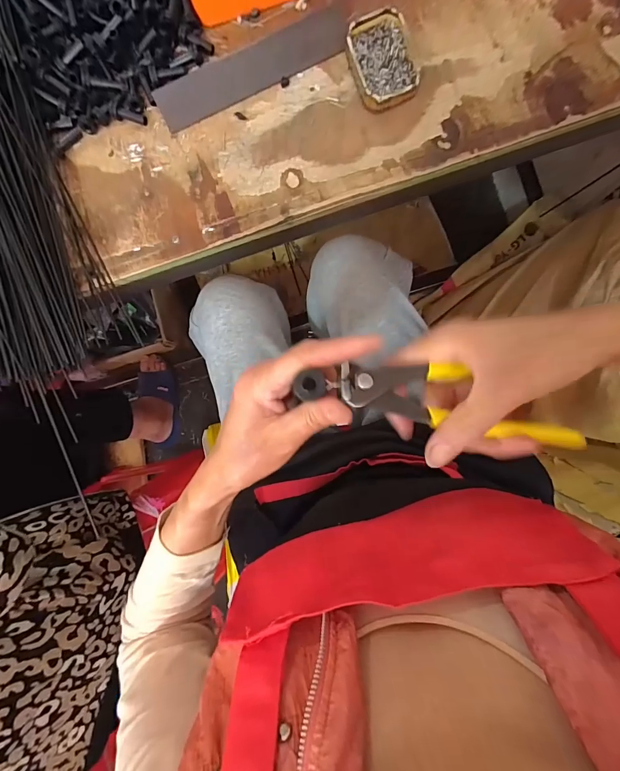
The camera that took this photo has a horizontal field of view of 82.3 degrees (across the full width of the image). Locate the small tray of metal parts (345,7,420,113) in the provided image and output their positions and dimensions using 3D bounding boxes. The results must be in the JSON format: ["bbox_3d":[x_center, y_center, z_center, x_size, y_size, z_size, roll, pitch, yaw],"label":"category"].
[{"bbox_3d":[0.076,-0.340,0.373,0.060,0.021,0.093,-18,87,3],"label":"small tray of metal parts"}]

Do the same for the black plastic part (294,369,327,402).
[{"bbox_3d":[0.000,0.000,0.212,0.019,0.010,0.016,-11,88,4],"label":"black plastic part"}]

